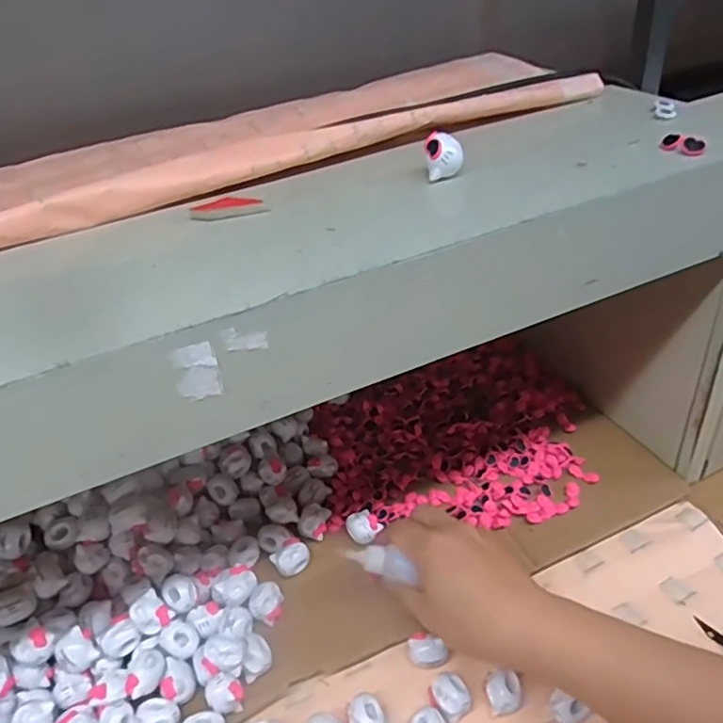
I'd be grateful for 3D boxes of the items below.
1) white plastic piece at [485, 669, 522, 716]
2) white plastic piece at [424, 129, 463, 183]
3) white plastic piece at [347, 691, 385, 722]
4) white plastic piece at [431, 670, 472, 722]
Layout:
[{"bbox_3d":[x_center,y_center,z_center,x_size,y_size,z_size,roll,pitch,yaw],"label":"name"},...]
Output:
[{"bbox_3d":[0.087,0.203,0.374,0.021,0.016,0.018,-7,40,0],"label":"white plastic piece"},{"bbox_3d":[0.044,-0.110,0.328,0.020,0.022,0.014,-2,38,8],"label":"white plastic piece"},{"bbox_3d":[0.003,0.217,0.371,0.021,0.018,0.024,-14,40,-9],"label":"white plastic piece"},{"bbox_3d":[0.056,0.205,0.377,0.021,0.013,0.026,-22,42,-18],"label":"white plastic piece"}]

